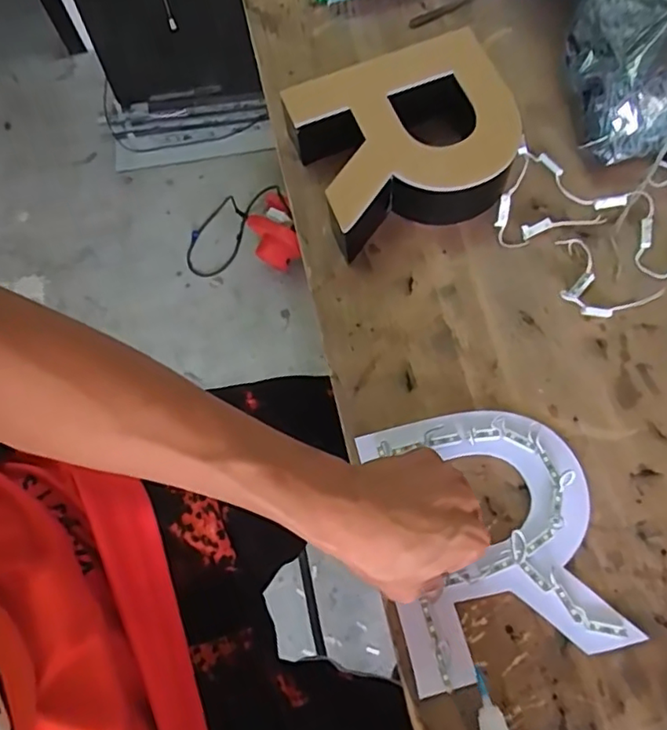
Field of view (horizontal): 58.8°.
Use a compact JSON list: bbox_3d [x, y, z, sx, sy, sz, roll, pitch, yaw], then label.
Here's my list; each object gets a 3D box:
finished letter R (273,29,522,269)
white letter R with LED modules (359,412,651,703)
[{"bbox_3d":[0.064,-0.198,0.527,0.174,0.060,0.150,-20,69,-5],"label":"finished letter R"},{"bbox_3d":[0.110,0.120,0.424,0.151,0.016,0.179,-14,68,-2],"label":"white letter R with LED modules"}]

